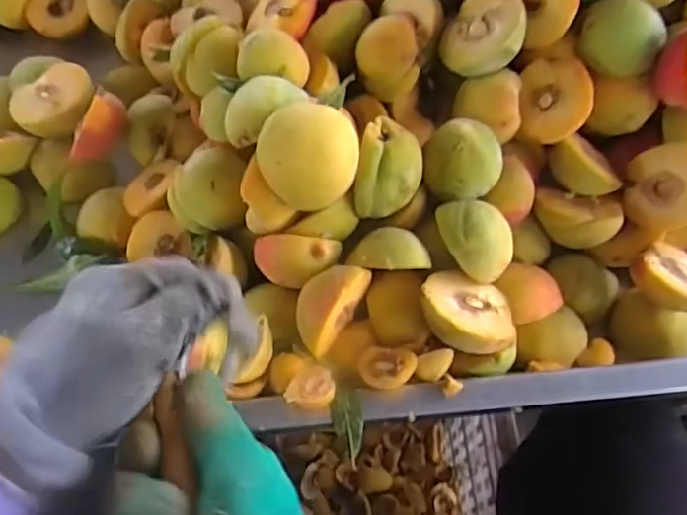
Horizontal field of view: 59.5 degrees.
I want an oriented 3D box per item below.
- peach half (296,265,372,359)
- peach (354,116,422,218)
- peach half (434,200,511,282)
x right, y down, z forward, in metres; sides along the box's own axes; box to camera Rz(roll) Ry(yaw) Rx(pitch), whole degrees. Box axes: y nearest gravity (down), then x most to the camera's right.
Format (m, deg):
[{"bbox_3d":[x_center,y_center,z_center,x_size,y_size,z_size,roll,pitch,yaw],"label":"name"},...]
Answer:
[{"bbox_3d":[-0.012,0.031,0.398,0.031,0.052,0.060,31,64,15],"label":"peach half"},{"bbox_3d":[0.032,-0.062,0.415,0.040,0.047,0.056,10,60,3],"label":"peach"},{"bbox_3d":[0.093,-0.015,0.422,0.050,0.028,0.057,-32,66,-19],"label":"peach half"}]

